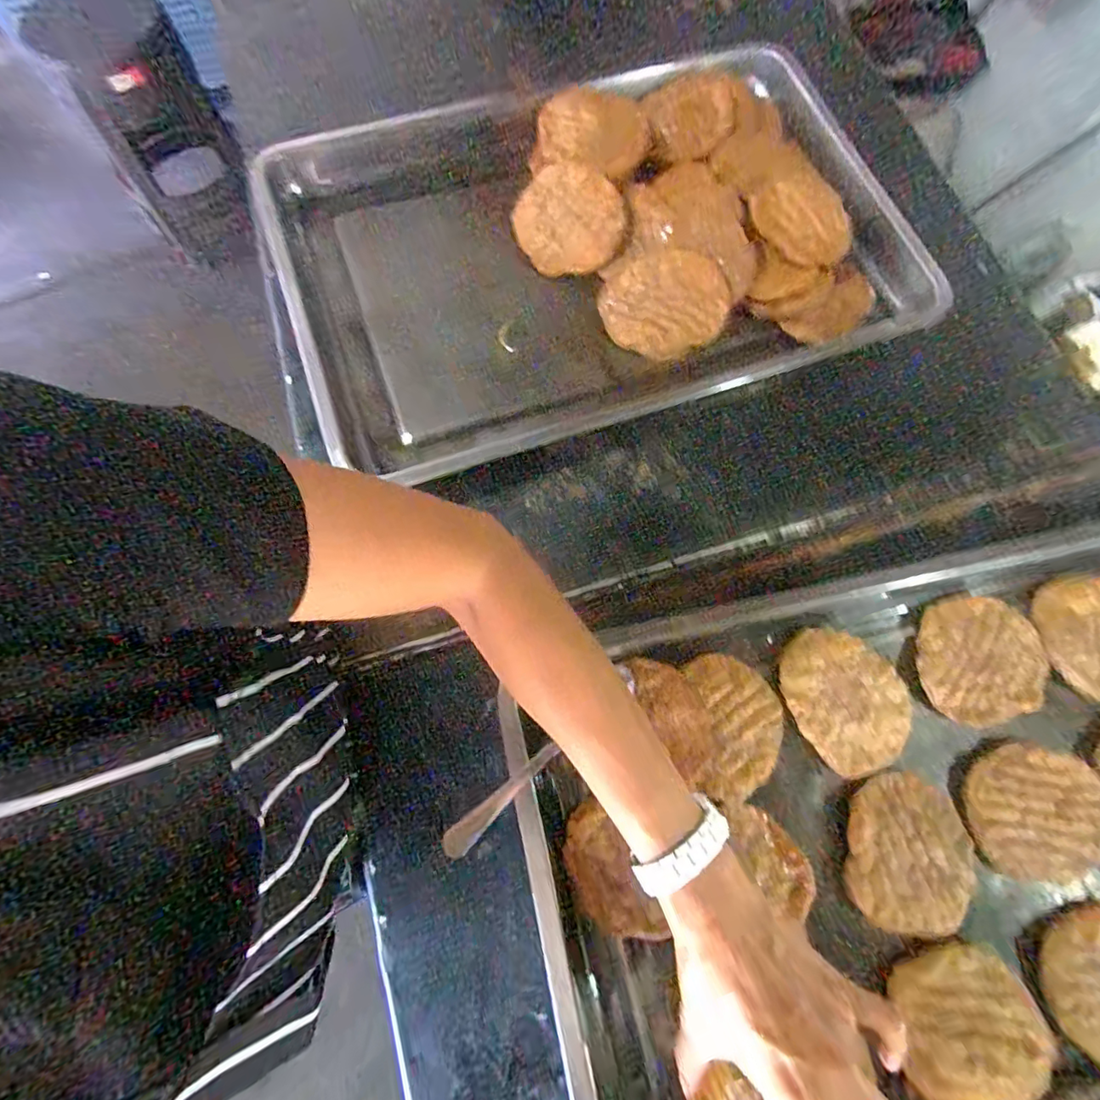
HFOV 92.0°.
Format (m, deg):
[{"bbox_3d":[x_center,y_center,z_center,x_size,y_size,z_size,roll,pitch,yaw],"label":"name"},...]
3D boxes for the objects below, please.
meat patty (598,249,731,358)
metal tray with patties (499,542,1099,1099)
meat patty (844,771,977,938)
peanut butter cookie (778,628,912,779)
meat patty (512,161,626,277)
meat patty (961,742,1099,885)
[{"bbox_3d":[0.110,-0.237,0.515,0.118,0.015,0.092,-8,101,7],"label":"meat patty"},{"bbox_3d":[0.293,0.216,0.389,0.600,0.054,0.386,-11,74,-5],"label":"metal tray with patties"},{"bbox_3d":[0.273,0.229,0.403,0.089,0.012,0.106,18,74,4],"label":"meat patty"},{"bbox_3d":[0.240,0.120,0.431,0.085,0.014,0.111,-18,75,-7],"label":"peanut butter cookie"},{"bbox_3d":[0.019,-0.328,0.531,0.098,0.017,0.105,3,102,13],"label":"meat patty"},{"bbox_3d":[0.381,0.204,0.413,0.110,0.009,0.095,9,74,1],"label":"meat patty"}]

